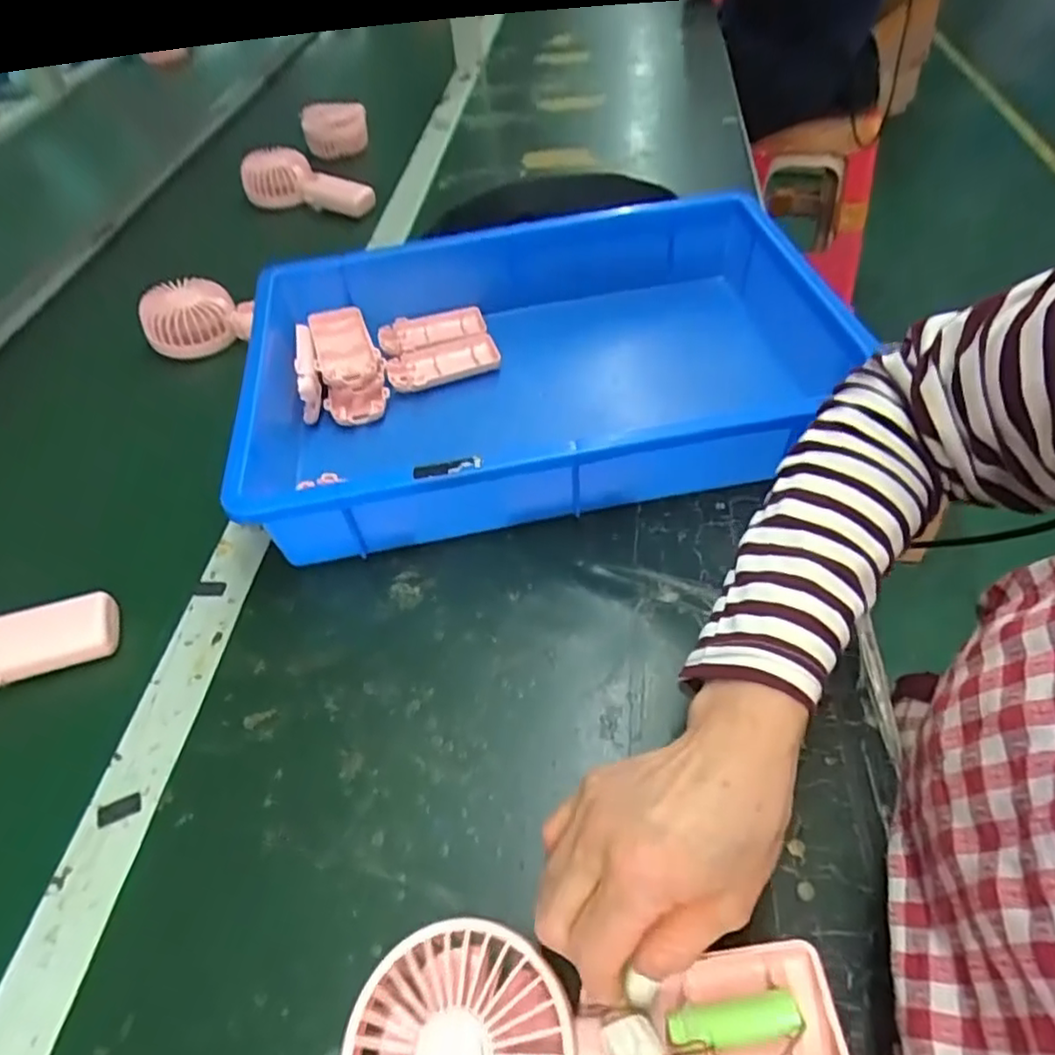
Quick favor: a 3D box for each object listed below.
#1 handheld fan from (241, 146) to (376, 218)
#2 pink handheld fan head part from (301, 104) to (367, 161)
[{"bbox_3d":[-0.277,-0.439,0.855,0.166,0.065,0.035,12,51,0],"label":"handheld fan"},{"bbox_3d":[-0.277,-0.576,0.968,0.090,0.071,0.021,-4,44,0],"label":"pink handheld fan head part"}]

